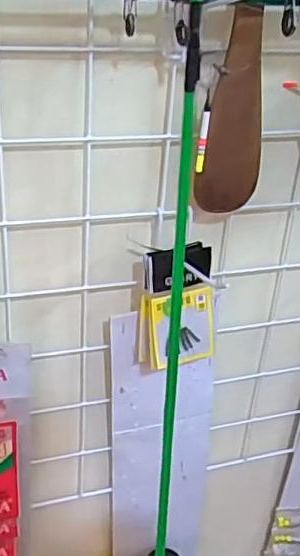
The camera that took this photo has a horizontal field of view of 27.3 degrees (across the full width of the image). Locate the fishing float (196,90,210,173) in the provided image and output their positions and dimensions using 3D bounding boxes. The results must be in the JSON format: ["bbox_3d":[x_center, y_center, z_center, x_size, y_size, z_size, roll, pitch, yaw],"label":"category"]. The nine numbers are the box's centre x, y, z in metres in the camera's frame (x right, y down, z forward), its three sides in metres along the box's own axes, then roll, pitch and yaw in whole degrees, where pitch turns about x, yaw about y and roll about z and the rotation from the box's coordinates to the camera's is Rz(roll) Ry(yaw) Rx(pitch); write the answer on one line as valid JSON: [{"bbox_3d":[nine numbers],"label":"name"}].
[{"bbox_3d":[0.038,-0.103,0.436,0.007,0.054,0.007,7,30,3],"label":"fishing float"}]

